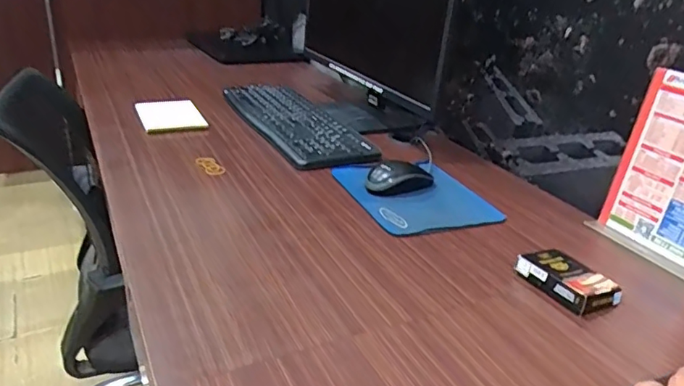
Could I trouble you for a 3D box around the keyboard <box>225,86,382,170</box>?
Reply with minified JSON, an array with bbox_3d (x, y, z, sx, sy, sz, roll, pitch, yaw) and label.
[{"bbox_3d":[-0.091,-0.146,1.005,0.149,0.033,0.451,-8,28,-25],"label":"keyboard"}]

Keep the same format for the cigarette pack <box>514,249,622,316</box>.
[{"bbox_3d":[0.245,0.094,0.584,0.067,0.025,0.091,-11,29,-29],"label":"cigarette pack"}]

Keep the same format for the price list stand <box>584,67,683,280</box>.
[{"bbox_3d":[0.398,-0.025,0.647,0.047,0.205,0.151,-9,28,-26],"label":"price list stand"}]

